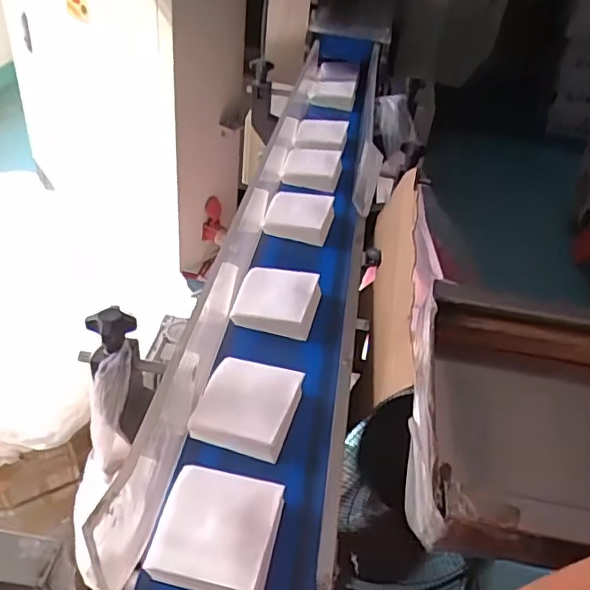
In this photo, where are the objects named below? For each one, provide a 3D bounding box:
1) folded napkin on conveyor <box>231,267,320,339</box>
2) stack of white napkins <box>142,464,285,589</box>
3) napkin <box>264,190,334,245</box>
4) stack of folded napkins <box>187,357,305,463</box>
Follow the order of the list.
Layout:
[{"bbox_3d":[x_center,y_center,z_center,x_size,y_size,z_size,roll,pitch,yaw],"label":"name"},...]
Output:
[{"bbox_3d":[-0.021,0.005,0.730,0.097,0.032,0.094,11,39,3],"label":"folded napkin on conveyor"},{"bbox_3d":[-0.064,0.196,0.484,0.096,0.032,0.095,13,39,7],"label":"stack of white napkins"},{"bbox_3d":[0.008,-0.127,0.899,0.098,0.028,0.114,10,39,3],"label":"napkin"},{"bbox_3d":[-0.046,0.111,0.592,0.090,0.029,0.095,16,40,10],"label":"stack of folded napkins"}]

